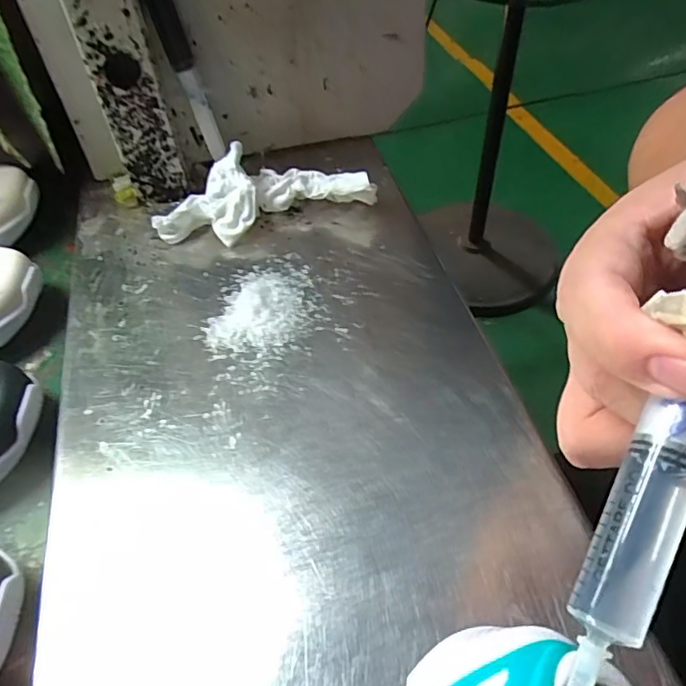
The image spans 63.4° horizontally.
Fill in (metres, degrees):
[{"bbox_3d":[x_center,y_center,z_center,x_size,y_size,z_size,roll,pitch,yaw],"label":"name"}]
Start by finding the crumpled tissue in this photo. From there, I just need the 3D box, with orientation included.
[{"bbox_3d":[-0.057,-0.106,0.390,0.148,0.040,0.057,-15,51,-12],"label":"crumpled tissue"}]

